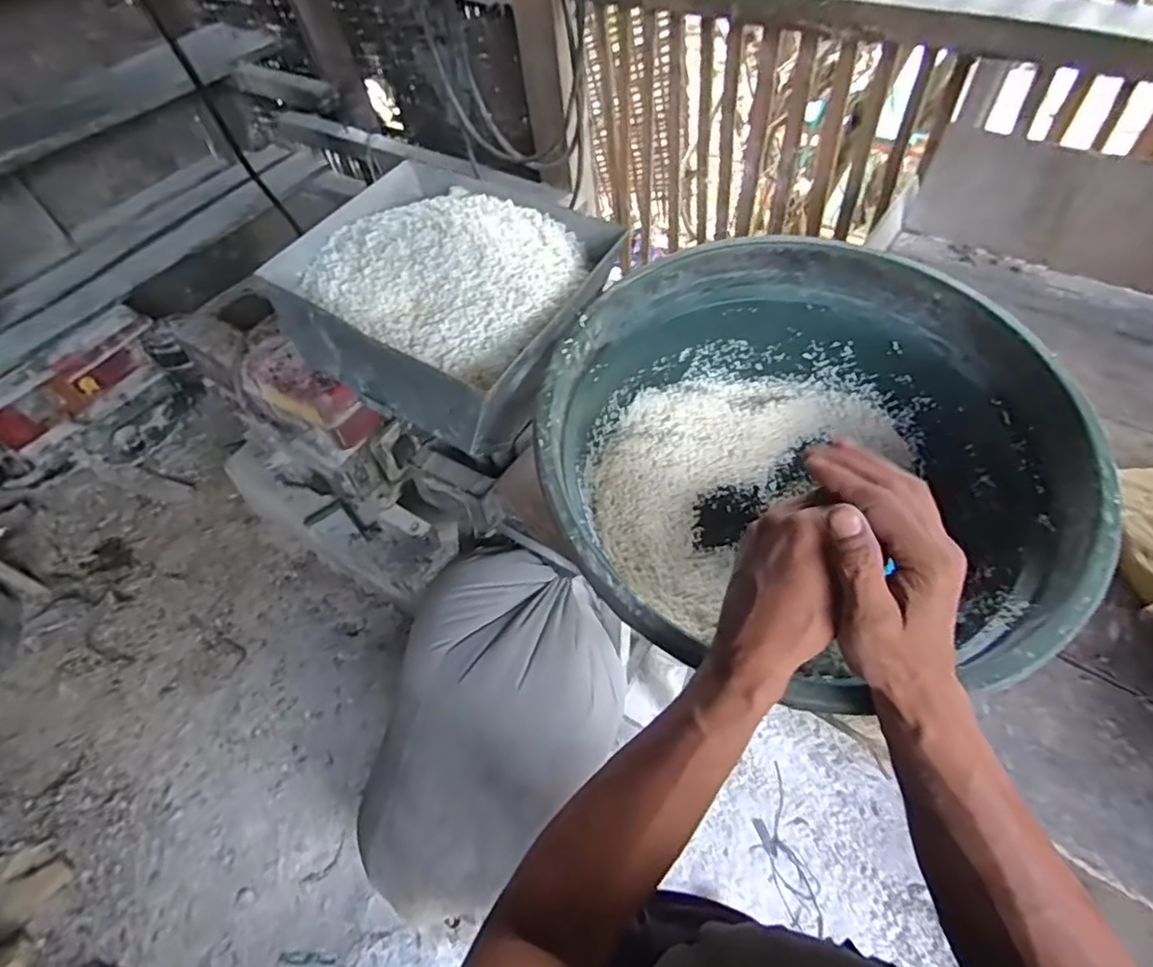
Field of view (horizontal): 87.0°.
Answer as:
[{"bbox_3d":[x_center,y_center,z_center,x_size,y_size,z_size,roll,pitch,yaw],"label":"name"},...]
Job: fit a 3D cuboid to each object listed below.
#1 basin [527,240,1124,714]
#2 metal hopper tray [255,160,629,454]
[{"bbox_3d":[0.191,-0.010,0.557,0.415,0.194,0.401,-2,56,3],"label":"basin"},{"bbox_3d":[-0.123,-0.187,0.577,0.286,0.091,0.248,26,62,20],"label":"metal hopper tray"}]

